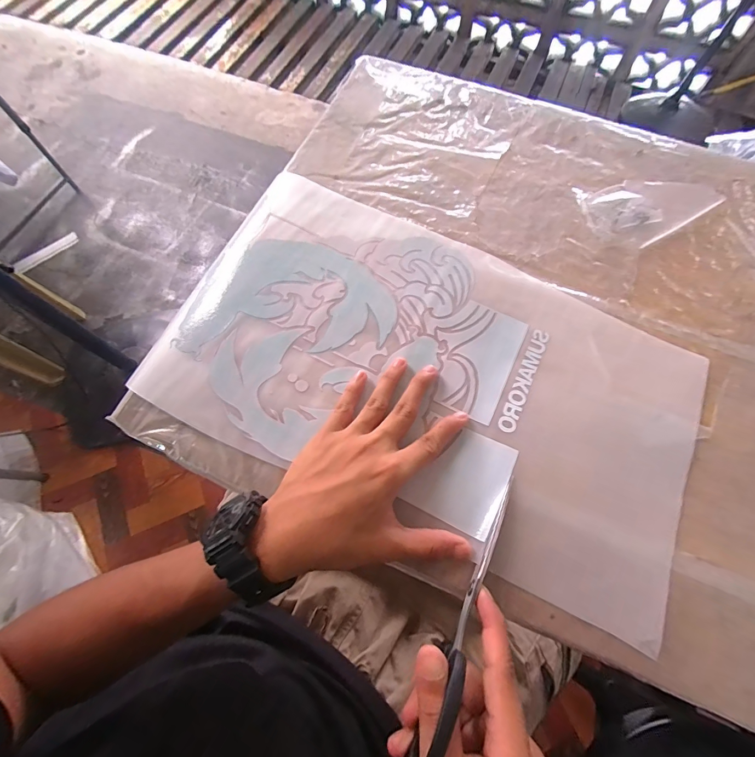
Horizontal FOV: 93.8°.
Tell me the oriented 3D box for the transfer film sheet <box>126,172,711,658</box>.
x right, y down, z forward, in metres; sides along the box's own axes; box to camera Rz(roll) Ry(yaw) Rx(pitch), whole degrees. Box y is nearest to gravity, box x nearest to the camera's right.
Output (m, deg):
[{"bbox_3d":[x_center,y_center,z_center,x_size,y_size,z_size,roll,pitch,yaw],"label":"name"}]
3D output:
[{"bbox_3d":[0.039,-0.017,0.316,0.454,0.011,0.265,24,71,9],"label":"transfer film sheet"}]

